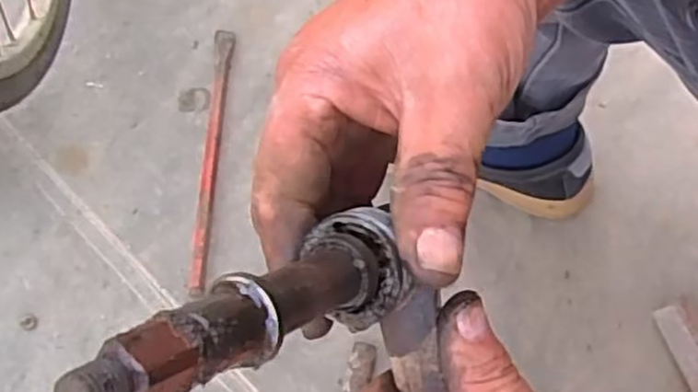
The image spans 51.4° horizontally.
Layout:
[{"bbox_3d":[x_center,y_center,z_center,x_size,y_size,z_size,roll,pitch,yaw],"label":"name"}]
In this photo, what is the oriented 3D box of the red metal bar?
[{"bbox_3d":[-0.136,-0.041,0.720,0.017,0.013,0.279,2,73,2],"label":"red metal bar"}]

